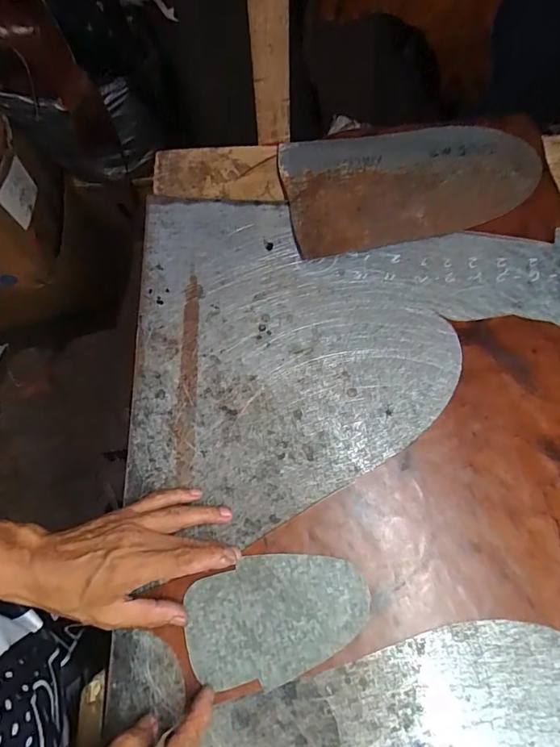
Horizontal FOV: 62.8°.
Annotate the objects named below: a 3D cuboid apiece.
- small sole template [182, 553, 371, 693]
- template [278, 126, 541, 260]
[{"bbox_3d":[-0.002,0.201,0.384,0.150,0.006,0.092,-19,73,-5],"label":"small sole template"},{"bbox_3d":[0.146,-0.217,0.518,0.276,0.013,0.145,-11,73,-3],"label":"template"}]

